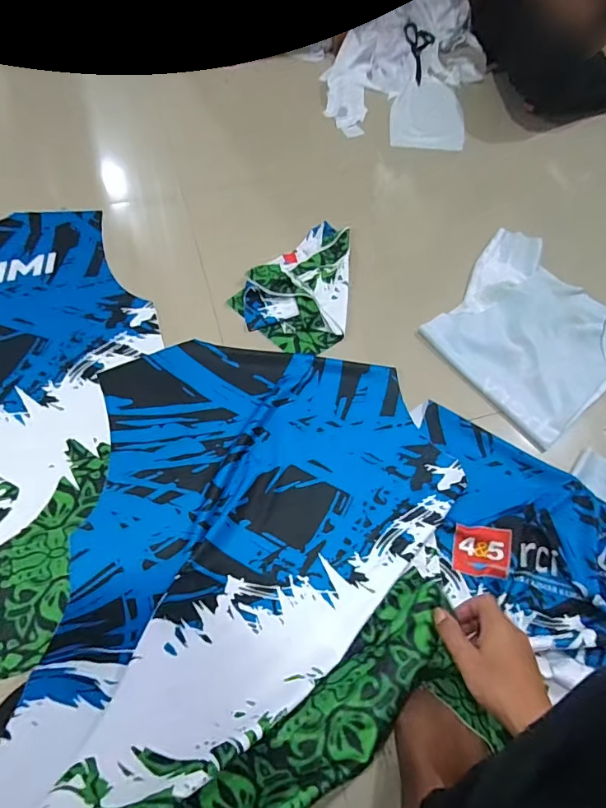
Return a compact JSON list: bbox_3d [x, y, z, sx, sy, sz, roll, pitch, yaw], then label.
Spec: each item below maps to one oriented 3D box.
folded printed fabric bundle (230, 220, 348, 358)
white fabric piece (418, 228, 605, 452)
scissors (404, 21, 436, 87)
[{"bbox_3d":[-0.009,-0.215,0.812,0.181,0.032,0.271,11,63,2],"label":"folded printed fabric bundle"},{"bbox_3d":[0.380,-0.131,0.797,0.300,0.029,0.333,-31,69,-18],"label":"white fabric piece"},{"bbox_3d":[0.274,-0.869,1.171,0.081,0.009,0.193,19,73,-1],"label":"scissors"}]

